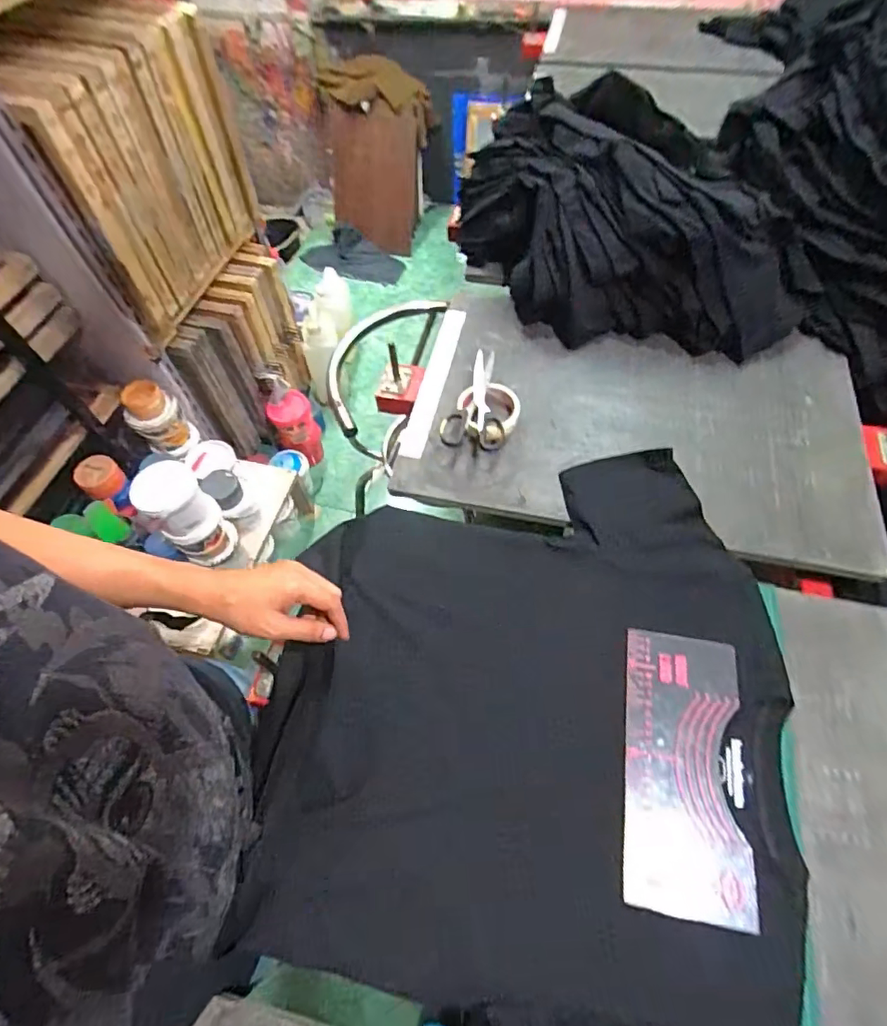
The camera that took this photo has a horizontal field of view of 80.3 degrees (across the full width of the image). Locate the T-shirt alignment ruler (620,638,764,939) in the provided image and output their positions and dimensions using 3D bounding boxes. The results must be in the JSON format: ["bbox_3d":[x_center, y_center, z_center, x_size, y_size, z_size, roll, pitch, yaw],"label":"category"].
[{"bbox_3d":[0.243,0.252,0.532,0.116,0.009,0.257,10,60,5],"label":"T-shirt alignment ruler"}]

